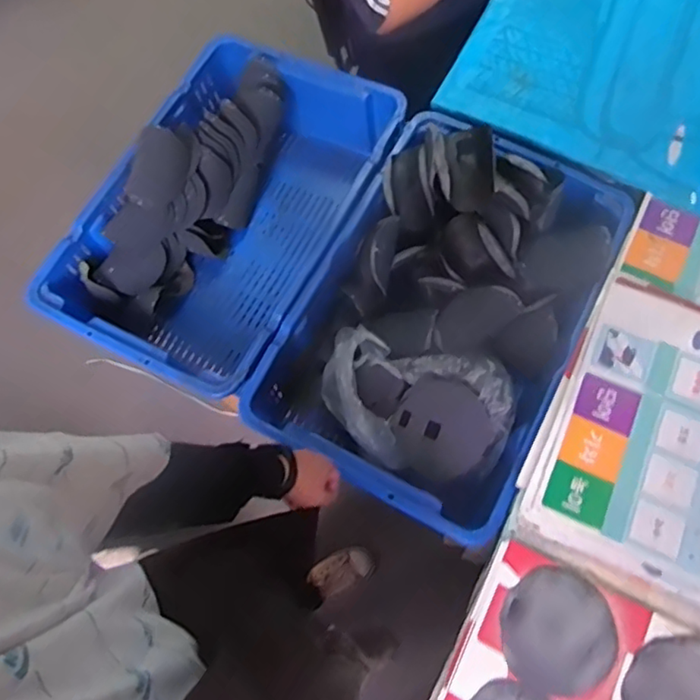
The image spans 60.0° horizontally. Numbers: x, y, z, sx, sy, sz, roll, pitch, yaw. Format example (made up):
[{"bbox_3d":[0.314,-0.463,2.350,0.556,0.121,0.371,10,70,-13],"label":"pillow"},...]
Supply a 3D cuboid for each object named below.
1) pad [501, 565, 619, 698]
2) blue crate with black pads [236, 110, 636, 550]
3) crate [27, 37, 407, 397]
[{"bbox_3d":[0.276,0.369,0.797,0.141,0.011,0.151,-1,69,3],"label":"pad"},{"bbox_3d":[0.165,-0.070,1.025,0.430,0.256,0.663,26,73,13],"label":"blue crate with black pads"},{"bbox_3d":[-0.216,-0.245,1.149,0.448,0.187,0.655,26,73,13],"label":"crate"}]

